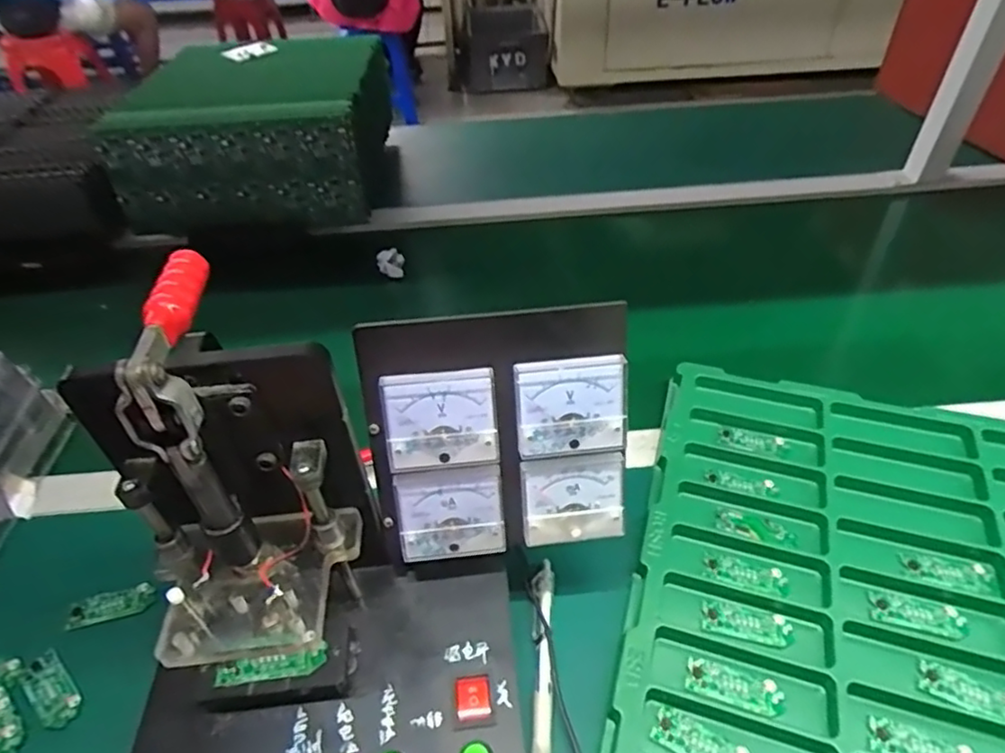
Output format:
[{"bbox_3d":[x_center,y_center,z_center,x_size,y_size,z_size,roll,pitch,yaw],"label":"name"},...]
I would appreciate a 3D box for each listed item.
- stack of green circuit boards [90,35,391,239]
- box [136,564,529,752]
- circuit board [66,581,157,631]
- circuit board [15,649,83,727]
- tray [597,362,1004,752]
[{"bbox_3d":[-0.335,-0.347,0.893,0.331,0.155,0.322,-1,43,2],"label":"stack of green circuit boards"},{"bbox_3d":[-0.096,0.195,0.370,0.213,0.059,0.144,-6,43,-3],"label":"box"},{"bbox_3d":[-0.289,0.171,0.462,0.062,0.004,0.022,-14,58,-11],"label":"circuit board"},{"bbox_3d":[-0.305,0.211,0.420,0.056,0.007,0.024,30,52,30],"label":"circuit board"},{"bbox_3d":[0.280,0.154,0.418,0.364,0.027,0.380,11,45,15],"label":"tray"}]

